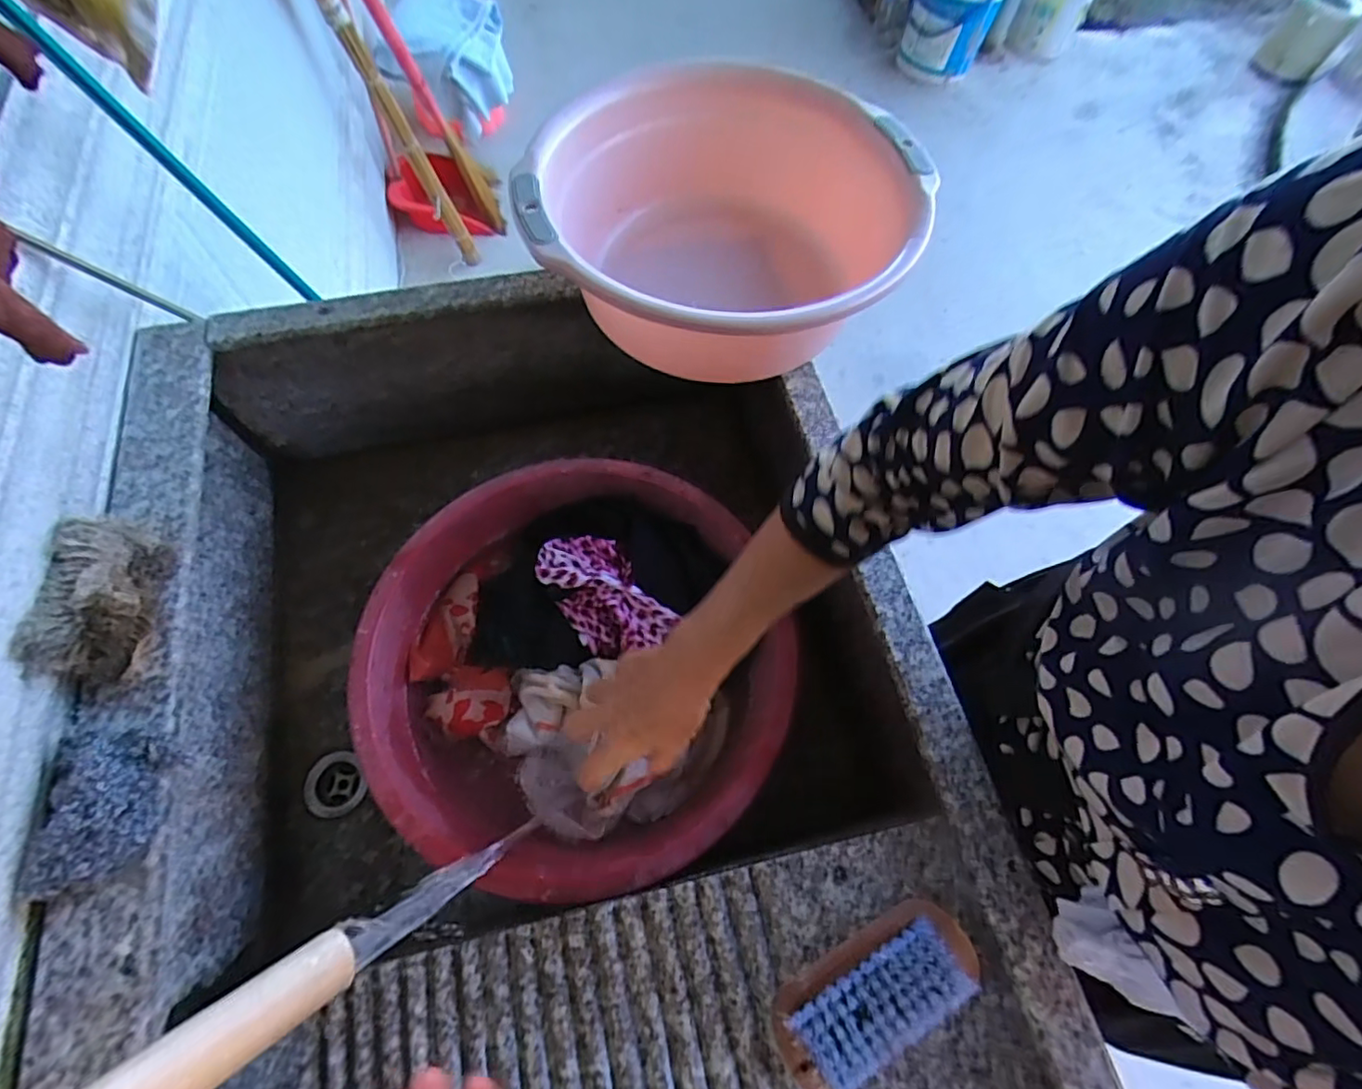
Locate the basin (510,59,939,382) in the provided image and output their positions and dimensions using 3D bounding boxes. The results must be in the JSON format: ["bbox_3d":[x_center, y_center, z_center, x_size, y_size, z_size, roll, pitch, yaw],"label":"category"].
[{"bbox_3d":[0.034,-0.262,0.554,0.310,0.152,0.315,1,64,-3],"label":"basin"}]

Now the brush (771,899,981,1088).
[{"bbox_3d":[0.120,0.281,0.382,0.131,0.045,0.056,-26,69,-15],"label":"brush"}]

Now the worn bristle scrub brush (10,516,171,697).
[{"bbox_3d":[-0.396,0.037,0.417,0.052,0.045,0.117,-9,65,-8],"label":"worn bristle scrub brush"}]

